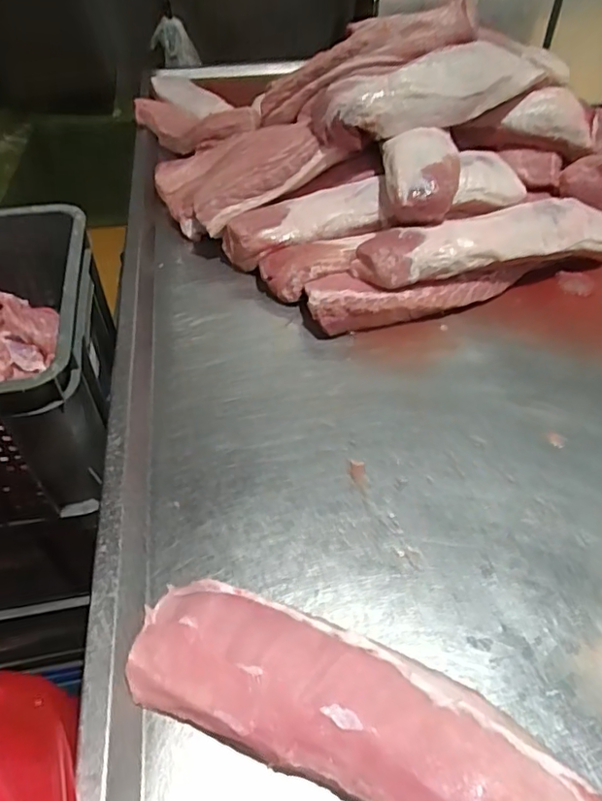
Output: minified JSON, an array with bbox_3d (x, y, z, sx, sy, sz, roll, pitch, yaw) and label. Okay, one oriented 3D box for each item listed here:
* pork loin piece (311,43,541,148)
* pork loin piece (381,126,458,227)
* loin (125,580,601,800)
[{"bbox_3d":[0.231,-0.533,0.970,0.432,0.103,0.108,-21,50,-18],"label":"pork loin piece"},{"bbox_3d":[0.194,-0.365,0.922,0.118,0.097,0.164,2,47,2],"label":"pork loin piece"},{"bbox_3d":[0.087,0.291,0.447,0.499,0.057,0.130,22,50,20],"label":"loin"}]

